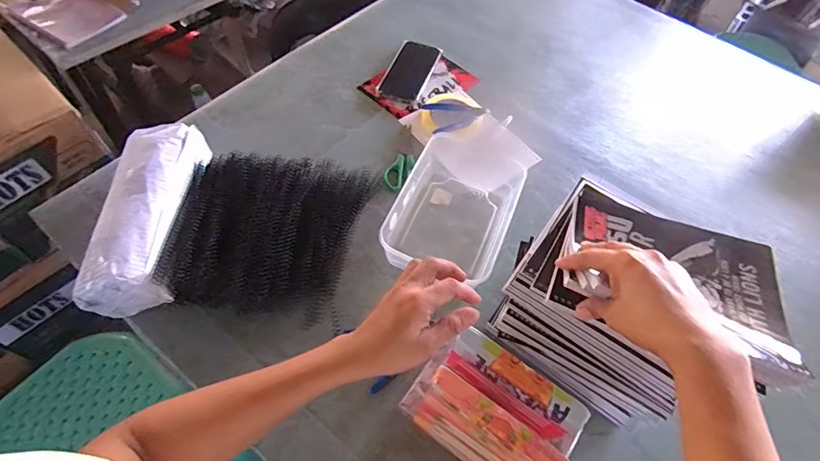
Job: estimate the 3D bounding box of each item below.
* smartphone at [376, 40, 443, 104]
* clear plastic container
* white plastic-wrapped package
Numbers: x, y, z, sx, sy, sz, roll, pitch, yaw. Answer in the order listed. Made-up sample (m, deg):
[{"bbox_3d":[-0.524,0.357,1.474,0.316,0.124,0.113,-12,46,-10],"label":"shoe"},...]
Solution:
[{"bbox_3d":[0.003,-0.308,0.857,0.079,0.011,0.167,19,59,6],"label":"smartphone"},{"bbox_3d":[0.067,-0.025,0.669,0.158,0.072,0.218,21,58,9],"label":"clear plastic container"},{"bbox_3d":[-0.344,-0.026,0.596,0.107,0.073,0.258,1,59,-5],"label":"white plastic-wrapped package"}]

